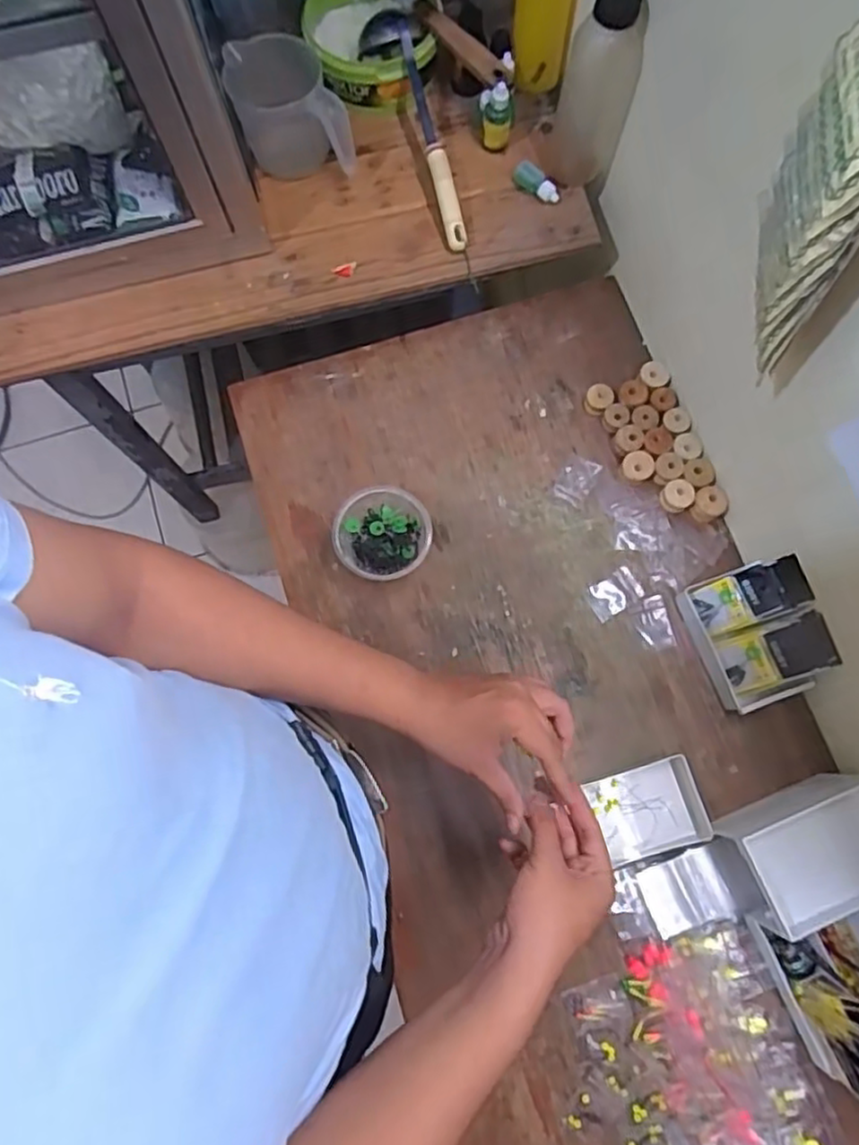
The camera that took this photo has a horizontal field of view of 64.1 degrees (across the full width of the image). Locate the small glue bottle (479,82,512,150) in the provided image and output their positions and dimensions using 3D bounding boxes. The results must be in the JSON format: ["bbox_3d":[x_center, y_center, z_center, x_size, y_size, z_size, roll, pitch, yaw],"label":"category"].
[{"bbox_3d":[0.074,-0.511,0.770,0.036,0.077,0.033,5,76,2],"label":"small glue bottle"}]

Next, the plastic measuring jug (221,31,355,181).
[{"bbox_3d":[-0.154,-0.507,0.754,0.118,0.096,0.101,-14,76,-3],"label":"plastic measuring jug"}]

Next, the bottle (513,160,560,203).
[{"bbox_3d":[0.122,-0.444,0.781,0.061,0.019,0.027,41,80,9],"label":"bottle"}]

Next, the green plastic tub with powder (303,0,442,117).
[{"bbox_3d":[-0.065,-0.613,0.793,0.146,0.079,0.135,0,76,0],"label":"green plastic tub with powder"}]

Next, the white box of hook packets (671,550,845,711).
[{"bbox_3d":[0.334,0.063,0.703,0.094,0.085,0.137,-19,77,-4],"label":"white box of hook packets"}]

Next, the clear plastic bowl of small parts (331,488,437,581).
[{"bbox_3d":[-0.049,-0.037,0.751,0.100,0.057,0.101,0,76,0],"label":"clear plastic bowl of small parts"}]

